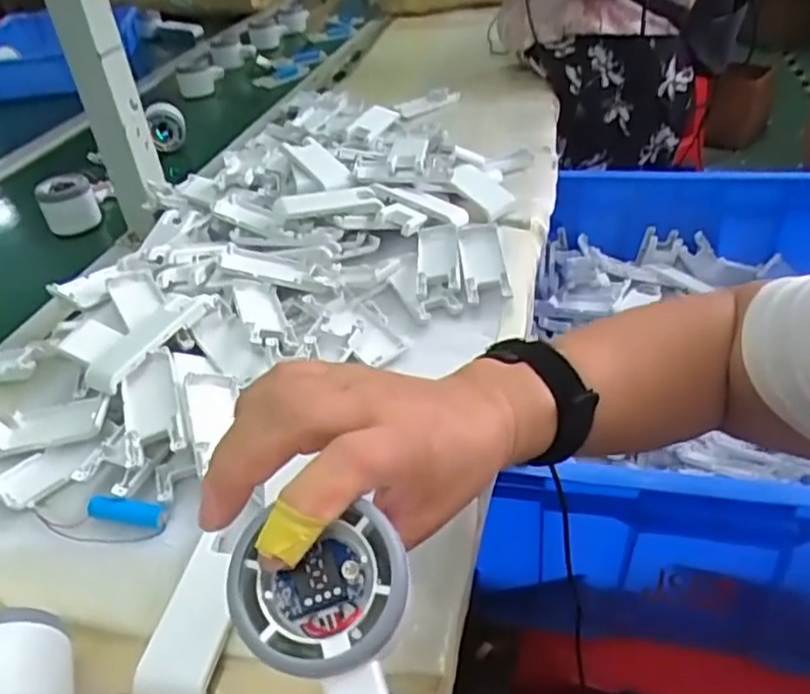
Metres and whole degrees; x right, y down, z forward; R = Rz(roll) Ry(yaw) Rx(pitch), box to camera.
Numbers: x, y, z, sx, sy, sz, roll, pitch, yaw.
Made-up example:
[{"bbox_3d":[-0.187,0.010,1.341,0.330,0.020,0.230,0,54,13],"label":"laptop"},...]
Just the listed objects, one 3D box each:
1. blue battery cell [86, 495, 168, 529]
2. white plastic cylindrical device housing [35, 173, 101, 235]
[{"bbox_3d":[-0.177,0.104,0.440,0.051,0.013,0.012,3,36,9],"label":"blue battery cell"},{"bbox_3d":[-0.373,-0.159,0.768,0.056,0.063,0.056,-23,39,-22],"label":"white plastic cylindrical device housing"}]

